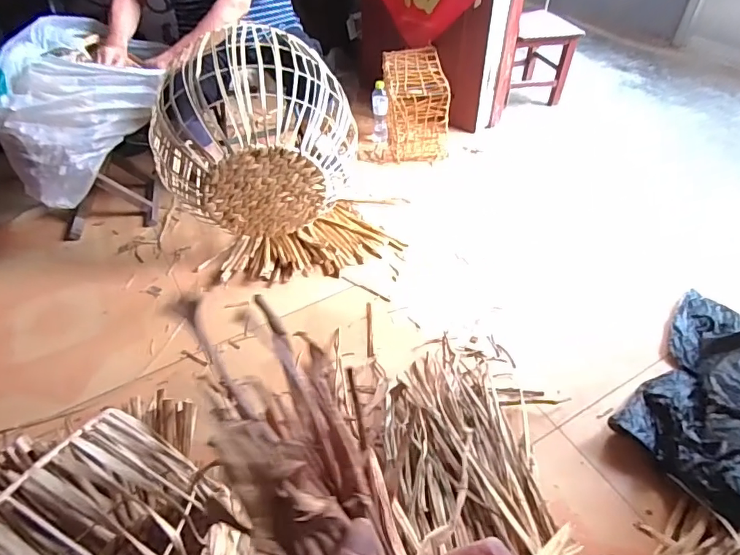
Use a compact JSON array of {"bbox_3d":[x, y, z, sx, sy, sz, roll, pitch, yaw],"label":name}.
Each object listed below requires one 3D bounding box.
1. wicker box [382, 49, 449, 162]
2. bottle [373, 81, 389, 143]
[{"bbox_3d":[0.167,-0.638,1.781,0.219,0.293,0.332,-5,45,-3],"label":"wicker box"},{"bbox_3d":[0.039,-0.628,1.829,0.059,0.216,0.076,-2,45,-1],"label":"bottle"}]

